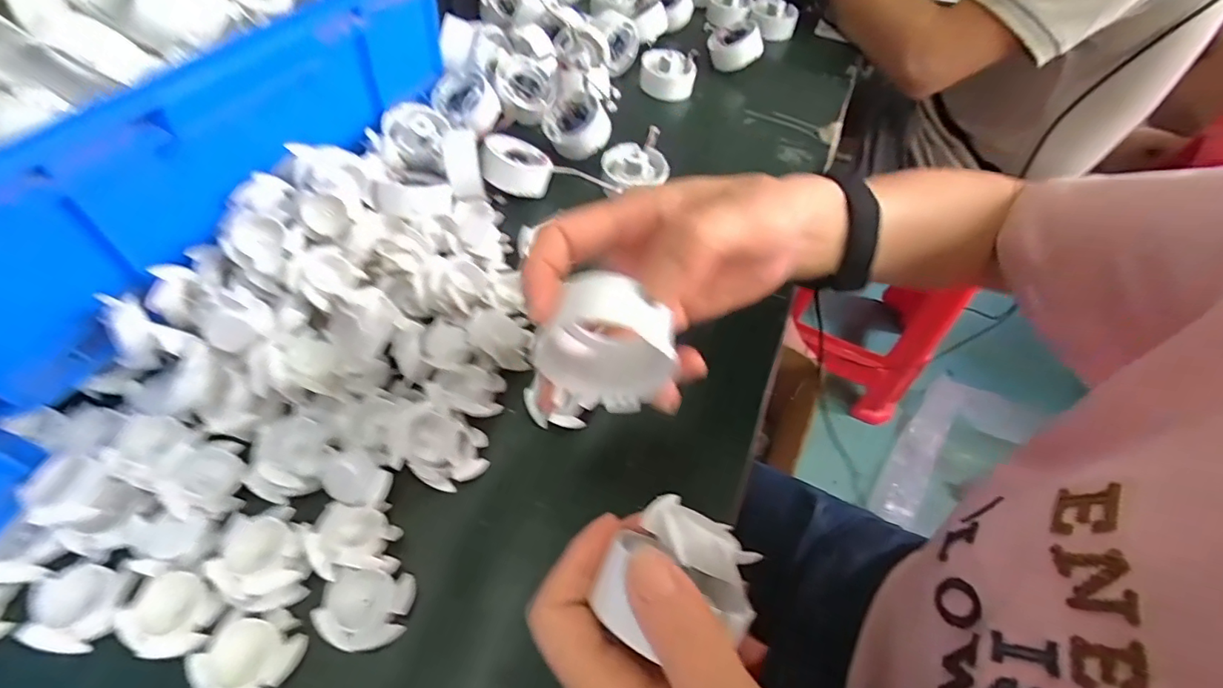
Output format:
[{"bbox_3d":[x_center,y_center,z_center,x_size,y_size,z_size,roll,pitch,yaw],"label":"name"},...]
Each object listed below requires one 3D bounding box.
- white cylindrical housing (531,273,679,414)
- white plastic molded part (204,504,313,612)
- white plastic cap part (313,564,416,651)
[{"bbox_3d":[-0.003,0.001,0.209,0.052,0.050,0.027,19,57,8],"label":"white cylindrical housing"},{"bbox_3d":[-0.168,0.103,0.250,0.038,0.014,0.042,-22,60,-21],"label":"white plastic molded part"},{"bbox_3d":[-0.119,0.128,0.254,0.041,0.013,0.035,7,54,-2],"label":"white plastic cap part"}]

